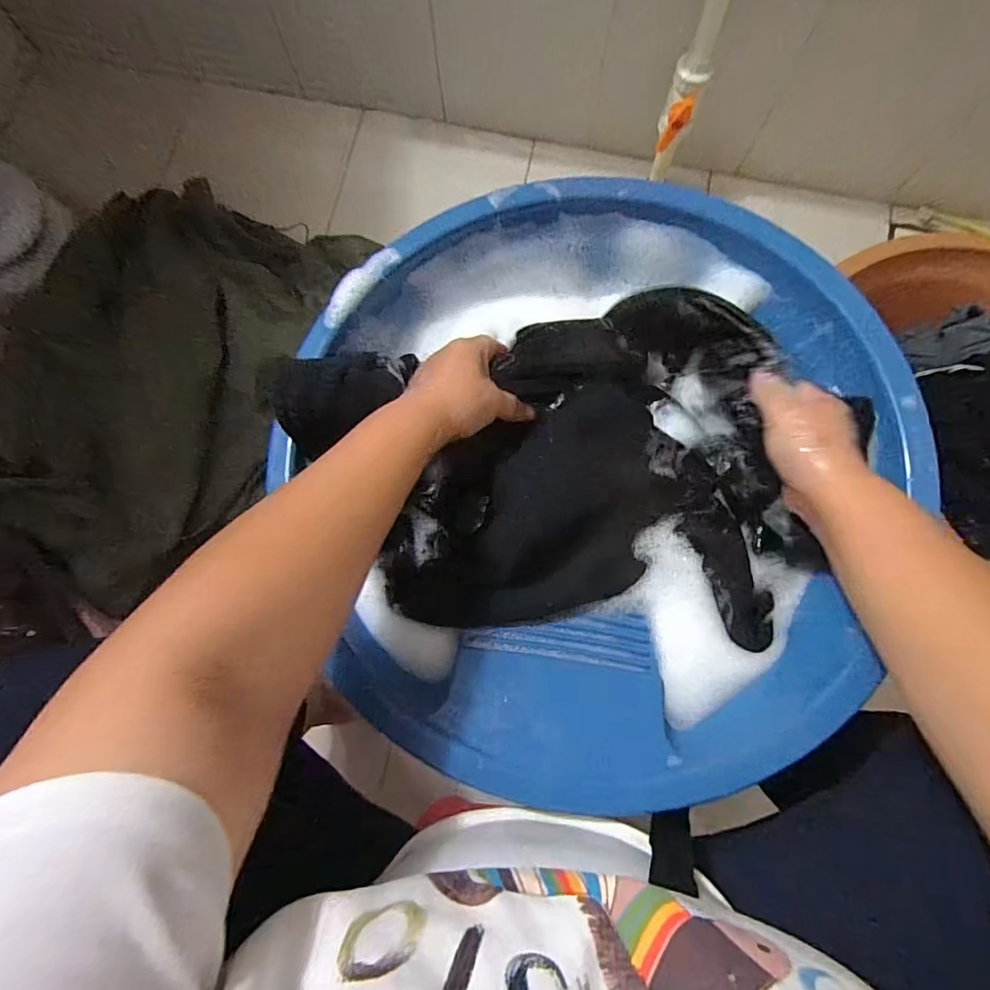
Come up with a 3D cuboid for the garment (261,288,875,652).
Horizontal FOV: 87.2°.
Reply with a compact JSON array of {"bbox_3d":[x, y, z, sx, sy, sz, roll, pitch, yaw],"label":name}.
[{"bbox_3d":[0.040,-0.032,0.416,0.388,0.101,0.267,3,80,2],"label":"garment"}]

